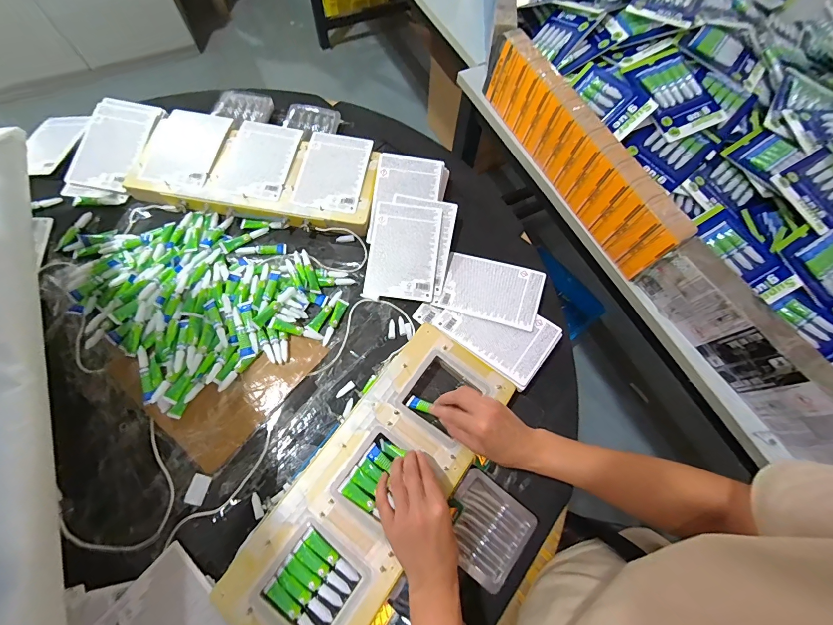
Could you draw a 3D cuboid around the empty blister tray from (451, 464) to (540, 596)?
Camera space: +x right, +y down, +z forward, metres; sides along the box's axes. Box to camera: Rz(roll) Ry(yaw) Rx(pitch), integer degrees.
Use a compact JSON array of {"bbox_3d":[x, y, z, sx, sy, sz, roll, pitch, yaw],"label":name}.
[{"bbox_3d":[0.089,0.278,0.454,0.104,0.013,0.103,35,71,12],"label":"empty blister tray"}]

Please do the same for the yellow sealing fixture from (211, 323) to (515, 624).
[{"bbox_3d":[-0.046,0.213,0.459,0.173,0.015,0.421,32,69,11],"label":"yellow sealing fixture"}]

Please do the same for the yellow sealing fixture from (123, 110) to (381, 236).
[{"bbox_3d":[-0.279,-0.262,0.639,0.411,0.038,0.189,8,67,1],"label":"yellow sealing fixture"}]

